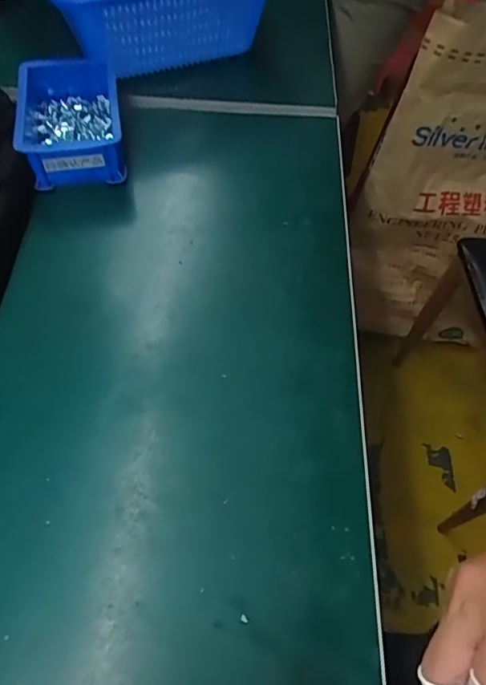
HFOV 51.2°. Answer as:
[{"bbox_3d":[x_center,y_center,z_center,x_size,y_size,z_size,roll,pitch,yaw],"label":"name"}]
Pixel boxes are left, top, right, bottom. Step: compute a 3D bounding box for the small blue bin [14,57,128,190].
[{"bbox_3d":[-0.180,-0.231,0.536,0.102,0.052,0.161,-10,58,-9],"label":"small blue bin"}]

